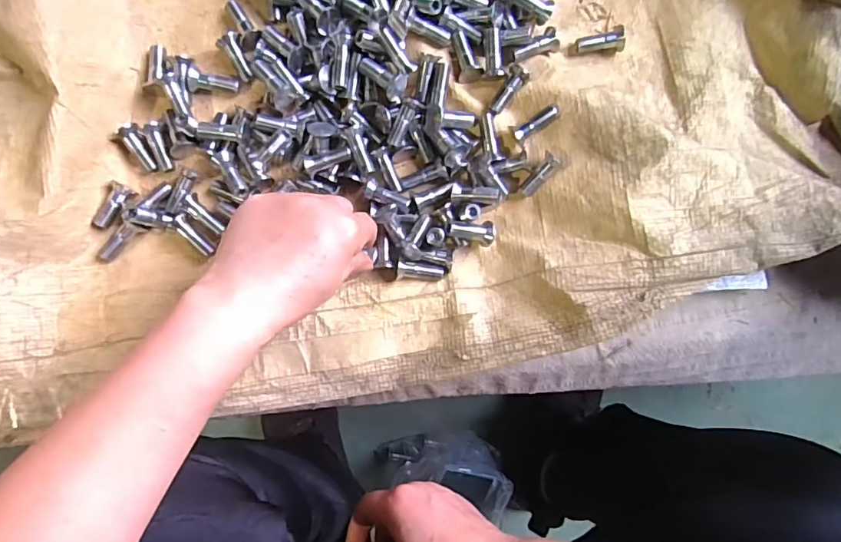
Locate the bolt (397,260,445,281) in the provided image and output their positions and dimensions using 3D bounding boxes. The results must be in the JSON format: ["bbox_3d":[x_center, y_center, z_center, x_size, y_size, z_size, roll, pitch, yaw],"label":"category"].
[{"bbox_3d":[0.000,0.000,0.372,0.036,0.011,0.013,7,87,-15],"label":"bolt"}]

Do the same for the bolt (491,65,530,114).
[{"bbox_3d":[0.065,-0.133,0.371,0.014,0.011,0.036,33,101,-1],"label":"bolt"}]

